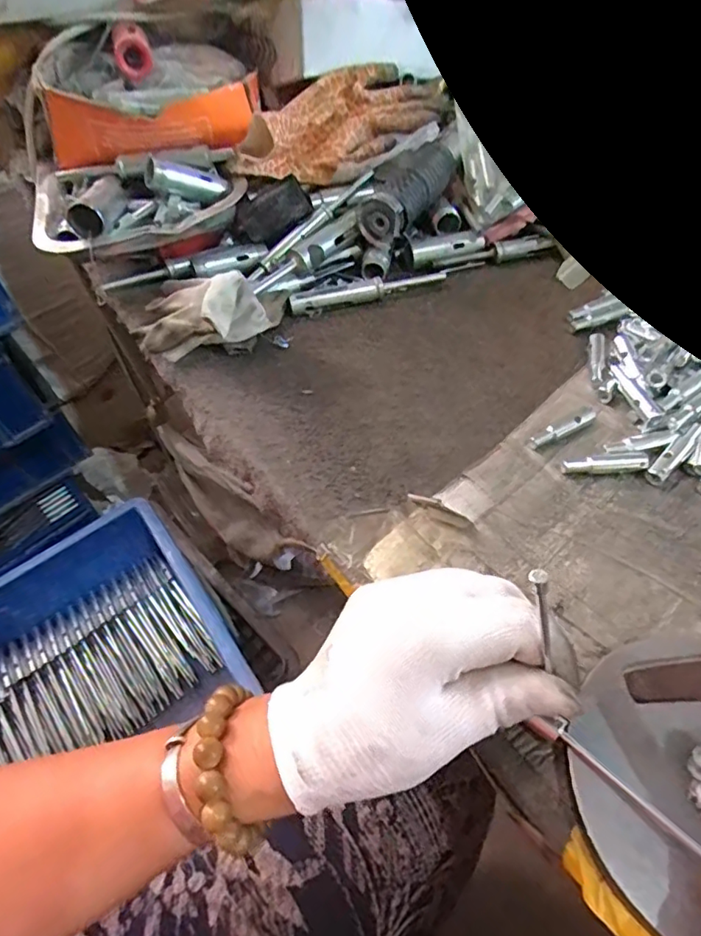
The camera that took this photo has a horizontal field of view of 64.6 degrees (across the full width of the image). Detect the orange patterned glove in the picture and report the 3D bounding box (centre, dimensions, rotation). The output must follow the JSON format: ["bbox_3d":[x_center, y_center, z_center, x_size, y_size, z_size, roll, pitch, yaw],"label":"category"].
[{"bbox_3d":[-0.005,-0.310,0.516,0.226,0.073,0.082,-21,53,-11],"label":"orange patterned glove"}]

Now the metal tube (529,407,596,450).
[{"bbox_3d":[0.141,-0.026,0.367,0.052,0.011,0.009,-24,54,-13],"label":"metal tube"}]

